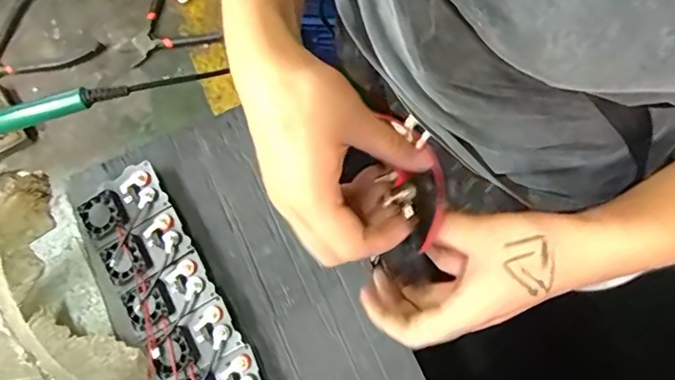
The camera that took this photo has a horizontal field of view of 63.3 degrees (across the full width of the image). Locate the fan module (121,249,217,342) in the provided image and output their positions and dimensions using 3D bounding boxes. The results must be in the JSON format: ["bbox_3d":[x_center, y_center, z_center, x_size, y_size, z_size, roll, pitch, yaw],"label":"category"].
[{"bbox_3d":[-0.167,0.105,0.539,0.087,0.022,0.050,-32,82,-7],"label":"fan module"}]

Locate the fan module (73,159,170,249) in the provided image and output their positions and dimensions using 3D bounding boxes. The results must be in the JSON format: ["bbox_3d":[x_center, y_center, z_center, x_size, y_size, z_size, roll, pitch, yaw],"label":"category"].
[{"bbox_3d":[-0.220,0.015,0.555,0.090,0.028,0.056,-30,81,-6],"label":"fan module"}]

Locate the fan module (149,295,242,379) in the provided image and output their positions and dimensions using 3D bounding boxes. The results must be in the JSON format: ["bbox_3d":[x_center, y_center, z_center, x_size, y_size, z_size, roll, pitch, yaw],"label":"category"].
[{"bbox_3d":[-0.140,0.147,0.532,0.082,0.022,0.051,-30,81,-6],"label":"fan module"}]

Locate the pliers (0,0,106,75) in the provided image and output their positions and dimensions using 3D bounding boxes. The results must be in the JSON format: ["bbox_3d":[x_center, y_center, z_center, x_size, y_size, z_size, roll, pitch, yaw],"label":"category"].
[{"bbox_3d":[-0.345,-0.167,0.597,0.143,0.009,0.113,-28,81,-6],"label":"pliers"}]

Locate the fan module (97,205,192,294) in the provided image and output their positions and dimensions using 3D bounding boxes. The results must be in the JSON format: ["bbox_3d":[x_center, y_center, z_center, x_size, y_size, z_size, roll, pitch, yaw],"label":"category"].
[{"bbox_3d":[-0.192,0.059,0.546,0.085,0.025,0.050,-30,81,-6],"label":"fan module"}]

